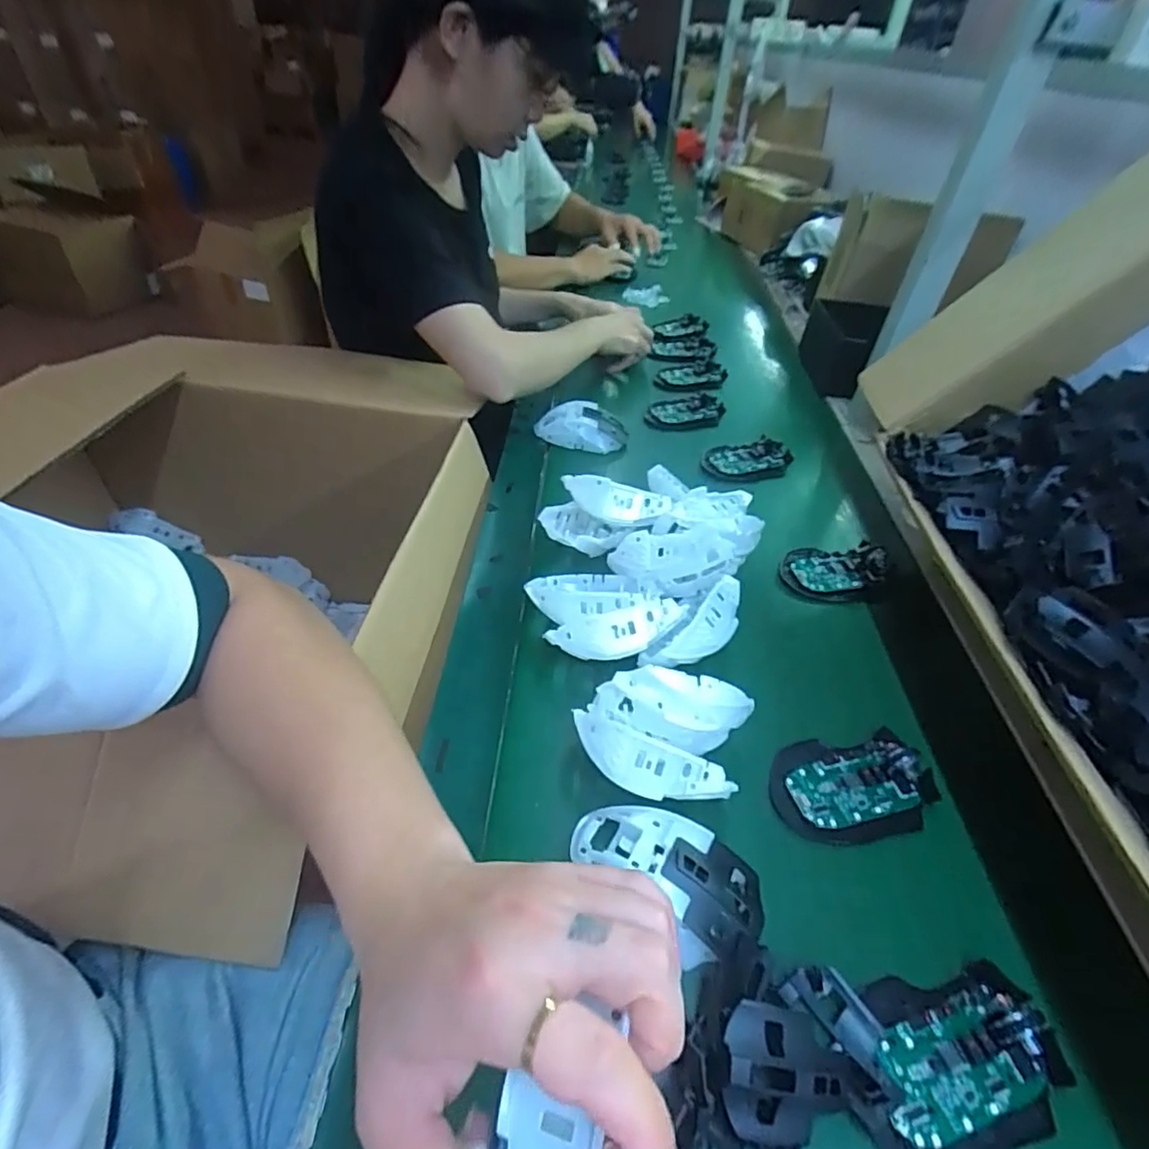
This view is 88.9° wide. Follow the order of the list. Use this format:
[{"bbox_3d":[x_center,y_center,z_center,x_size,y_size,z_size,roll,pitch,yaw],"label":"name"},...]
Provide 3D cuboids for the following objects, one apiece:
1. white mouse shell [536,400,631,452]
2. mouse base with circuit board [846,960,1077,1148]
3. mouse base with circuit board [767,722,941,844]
[{"bbox_3d":[0.009,-0.186,0.737,0.114,0.034,0.069,6,43,2],"label":"white mouse shell"},{"bbox_3d":[0.194,0.246,0.298,0.120,0.026,0.074,-3,44,-8],"label":"mouse base with circuit board"},{"bbox_3d":[0.195,0.145,0.410,0.113,0.024,0.070,-3,44,-8],"label":"mouse base with circuit board"}]

